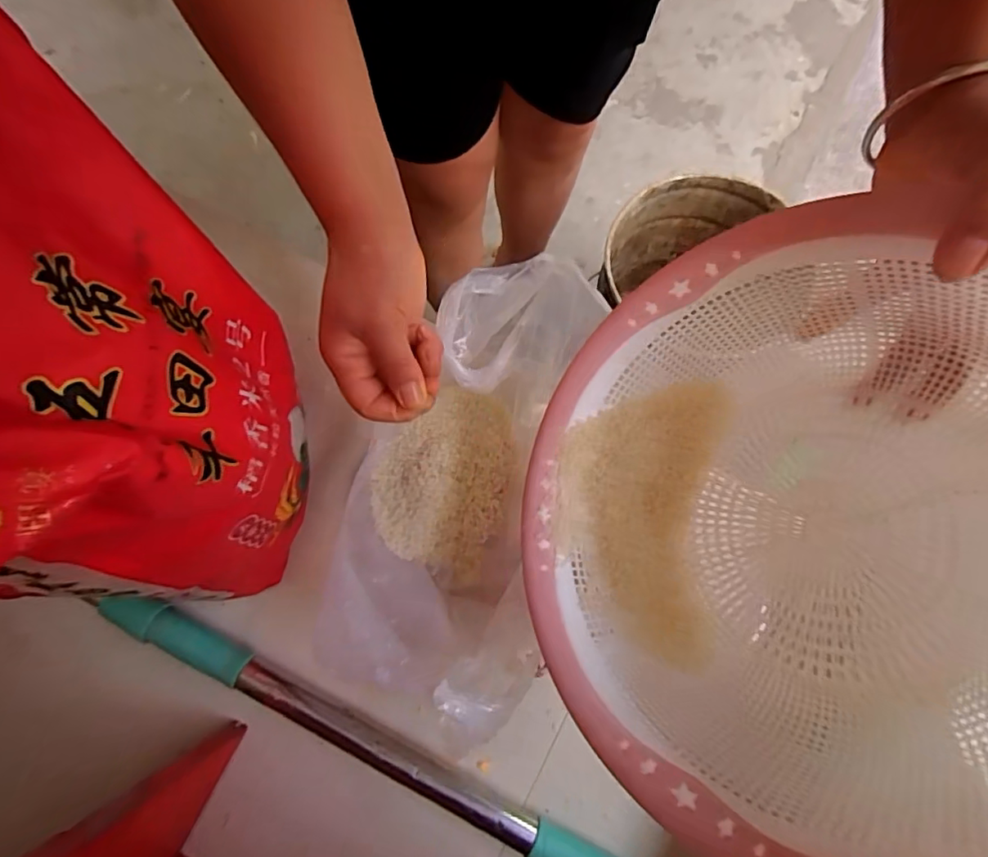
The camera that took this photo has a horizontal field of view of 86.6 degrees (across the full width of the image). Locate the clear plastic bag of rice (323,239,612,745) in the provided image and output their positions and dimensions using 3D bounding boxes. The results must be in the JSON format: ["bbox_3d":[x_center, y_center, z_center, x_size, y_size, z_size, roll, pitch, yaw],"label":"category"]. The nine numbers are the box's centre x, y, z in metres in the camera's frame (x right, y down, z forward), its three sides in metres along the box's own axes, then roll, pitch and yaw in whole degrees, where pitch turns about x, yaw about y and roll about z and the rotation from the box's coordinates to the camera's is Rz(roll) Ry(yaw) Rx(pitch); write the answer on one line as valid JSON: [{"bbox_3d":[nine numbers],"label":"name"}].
[{"bbox_3d":[-0.018,0.029,0.416,0.160,0.140,0.296,18,77,6],"label":"clear plastic bag of rice"}]

